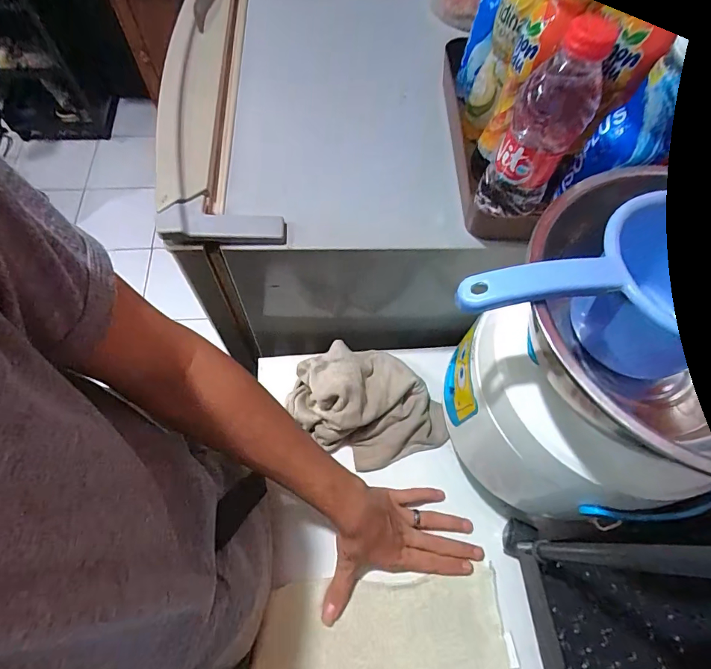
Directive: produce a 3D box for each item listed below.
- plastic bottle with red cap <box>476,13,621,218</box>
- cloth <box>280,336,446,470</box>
[{"bbox_3d":[0.151,-0.165,0.348,0.056,0.158,0.048,26,66,10],"label":"plastic bottle with red cap"},{"bbox_3d":[0.018,0.086,0.502,0.175,0.073,0.133,36,68,14],"label":"cloth"}]

